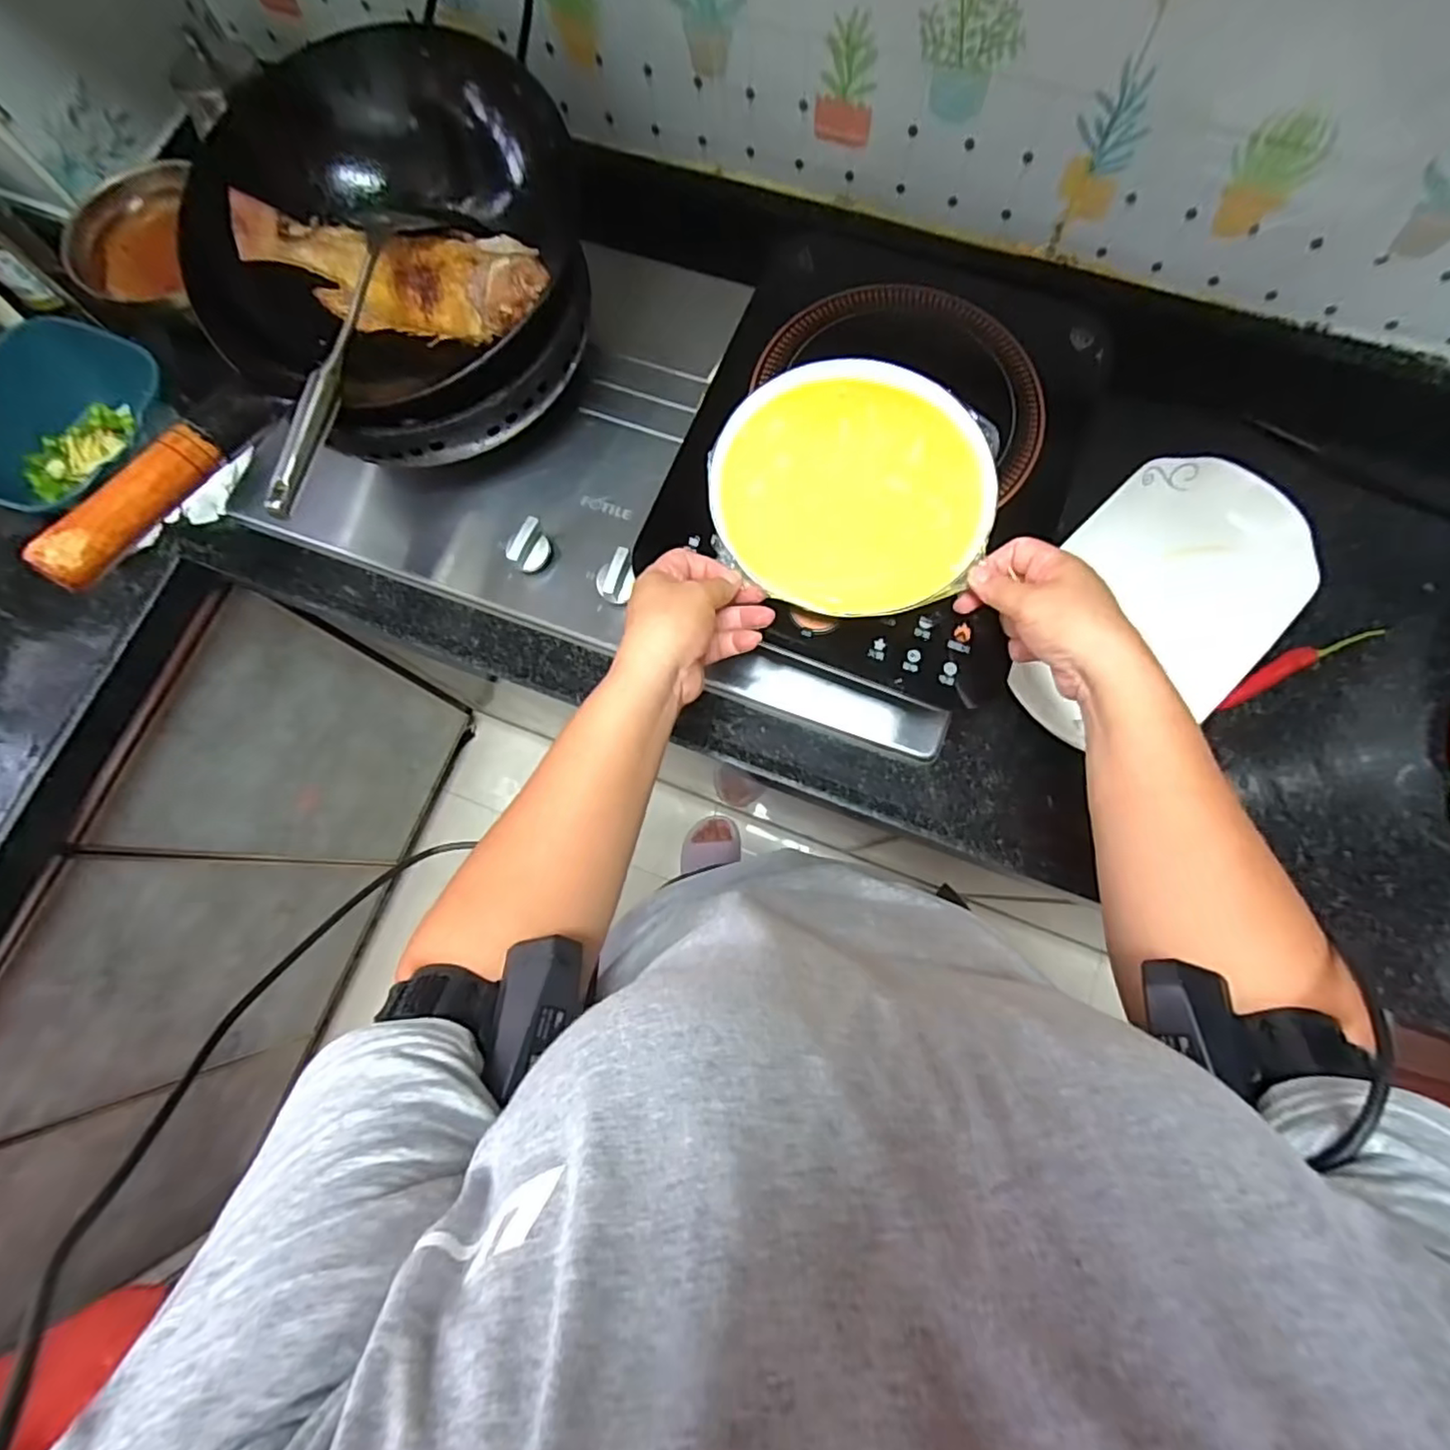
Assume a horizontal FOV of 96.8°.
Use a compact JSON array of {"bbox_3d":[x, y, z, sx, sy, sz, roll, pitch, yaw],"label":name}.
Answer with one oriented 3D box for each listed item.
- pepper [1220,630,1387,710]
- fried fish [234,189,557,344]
[{"bbox_3d":[0.484,-0.052,0.544,0.160,0.021,0.022,-23,77,-4],"label":"pepper"},{"bbox_3d":[-0.268,-0.394,0.548,0.281,0.064,0.092,18,77,6],"label":"fried fish"}]

